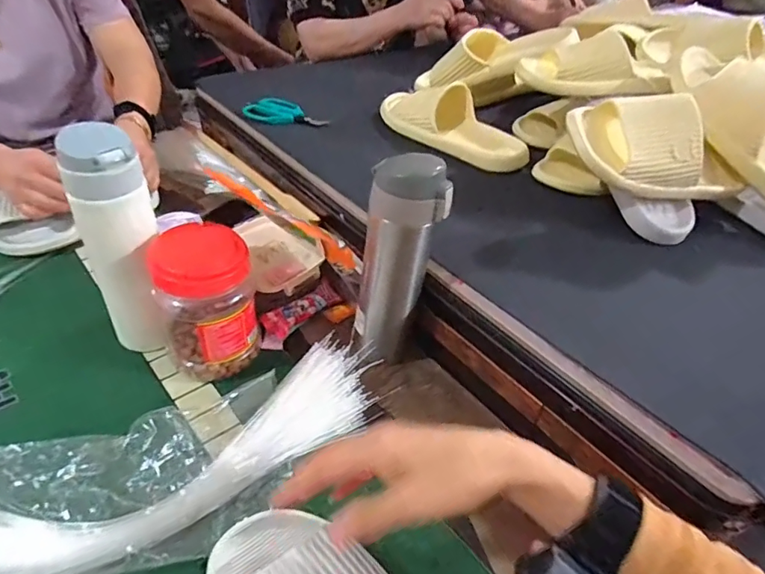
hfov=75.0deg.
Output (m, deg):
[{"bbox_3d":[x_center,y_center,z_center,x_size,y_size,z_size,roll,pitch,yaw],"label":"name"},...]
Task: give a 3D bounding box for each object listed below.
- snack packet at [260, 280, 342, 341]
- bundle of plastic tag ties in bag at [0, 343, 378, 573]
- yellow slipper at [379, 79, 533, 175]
[{"bbox_3d":[-0.092,0.022,0.585,0.035,0.021,0.108,28,45,25],"label":"snack packet"},{"bbox_3d":[-0.234,0.151,0.384,0.503,0.035,0.137,-14,44,-21],"label":"bundle of plastic tag ties in bag"},{"bbox_3d":[0.103,-0.246,0.743,0.256,0.067,0.093,28,45,25],"label":"yellow slipper"}]

